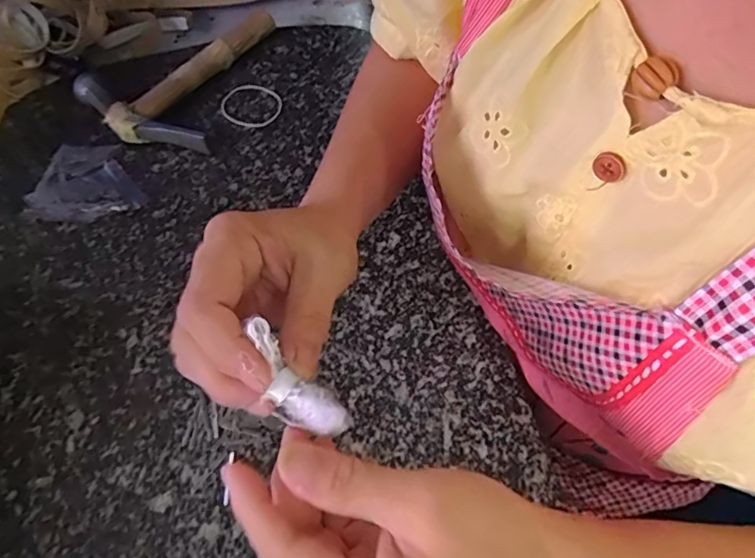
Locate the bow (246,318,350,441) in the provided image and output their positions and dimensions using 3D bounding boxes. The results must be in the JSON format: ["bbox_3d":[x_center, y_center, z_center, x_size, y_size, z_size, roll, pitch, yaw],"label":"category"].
[{"bbox_3d":[-0.033,0.040,0.190,0.019,0.013,0.049,-41,83,-15],"label":"bow"}]

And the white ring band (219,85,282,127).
[{"bbox_3d":[-0.113,-0.156,0.461,0.057,0.004,0.048,26,68,18],"label":"white ring band"}]

